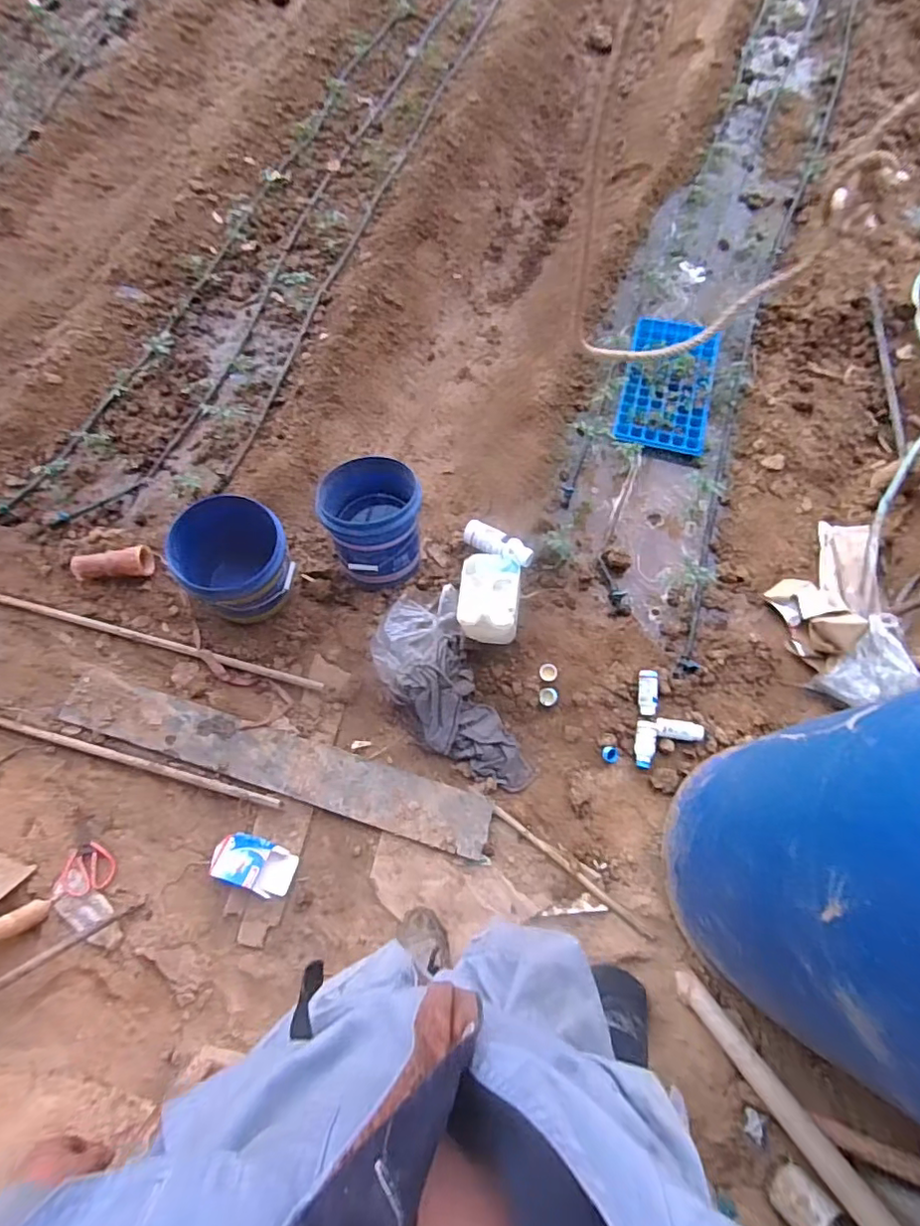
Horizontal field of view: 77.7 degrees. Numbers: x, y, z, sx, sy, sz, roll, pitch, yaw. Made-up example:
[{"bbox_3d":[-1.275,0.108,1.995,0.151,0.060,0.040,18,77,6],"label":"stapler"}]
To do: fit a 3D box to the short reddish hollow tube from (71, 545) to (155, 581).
[{"bbox_3d":[-0.964,-0.135,1.584,0.214,0.070,0.079,-8,68,-3],"label":"short reddish hollow tube"}]

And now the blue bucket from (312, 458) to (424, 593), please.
[{"bbox_3d":[-0.229,-0.231,1.532,0.251,0.263,0.242,0,67,-1],"label":"blue bucket"}]

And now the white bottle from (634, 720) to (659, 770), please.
[{"bbox_3d":[0.457,0.323,1.408,0.046,0.043,0.118,14,67,5],"label":"white bottle"}]

